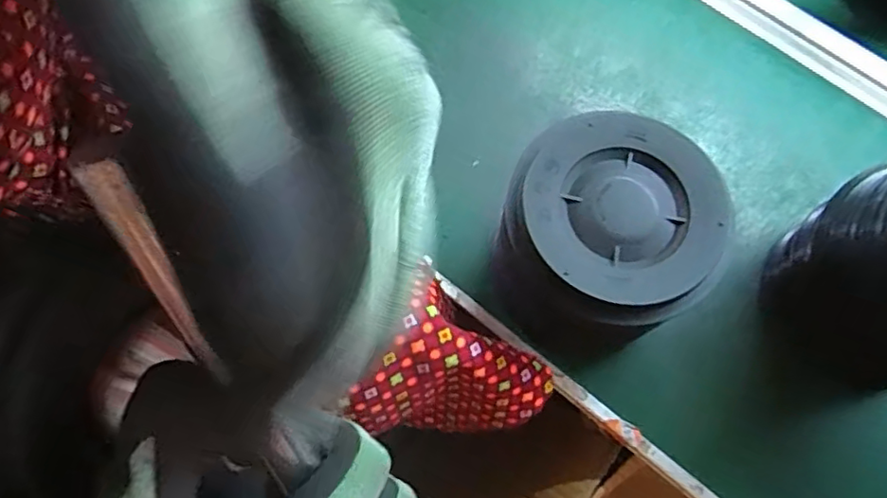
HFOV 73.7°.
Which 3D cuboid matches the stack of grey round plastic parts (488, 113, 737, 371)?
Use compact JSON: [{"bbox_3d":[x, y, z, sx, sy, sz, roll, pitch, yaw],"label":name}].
[{"bbox_3d":[0.093,0.000,0.371,0.107,0.123,0.125,9,72,2],"label":"stack of grey round plastic parts"}]

